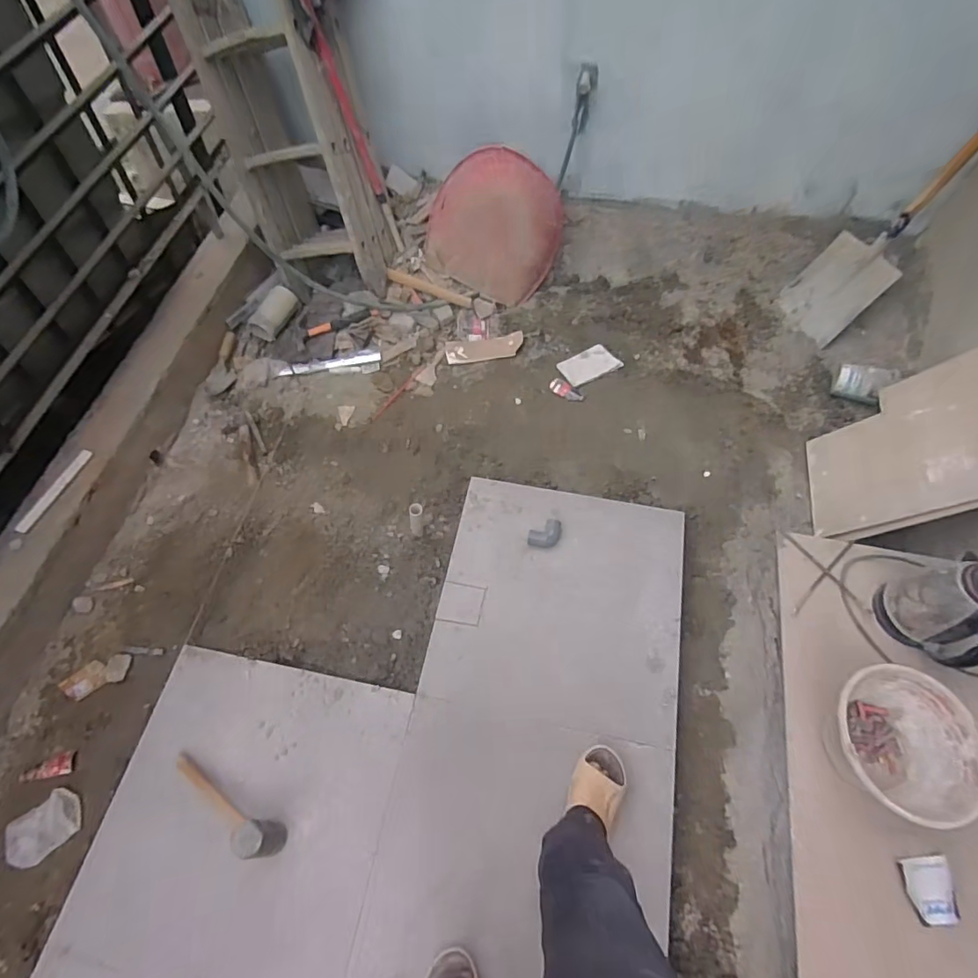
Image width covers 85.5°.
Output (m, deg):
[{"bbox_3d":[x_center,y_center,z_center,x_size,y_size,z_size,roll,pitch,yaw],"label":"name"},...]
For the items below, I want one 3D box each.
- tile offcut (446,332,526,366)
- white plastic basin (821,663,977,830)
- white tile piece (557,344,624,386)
[{"bbox_3d":[-0.014,-0.465,1.753,0.254,0.012,0.089,-8,69,1],"label":"tile offcut"},{"bbox_3d":[0.769,0.495,1.028,0.244,0.170,0.247,-1,61,1],"label":"white plastic basin"},{"bbox_3d":[0.328,-0.405,1.722,0.188,0.011,0.106,-24,76,-6],"label":"white tile piece"}]

